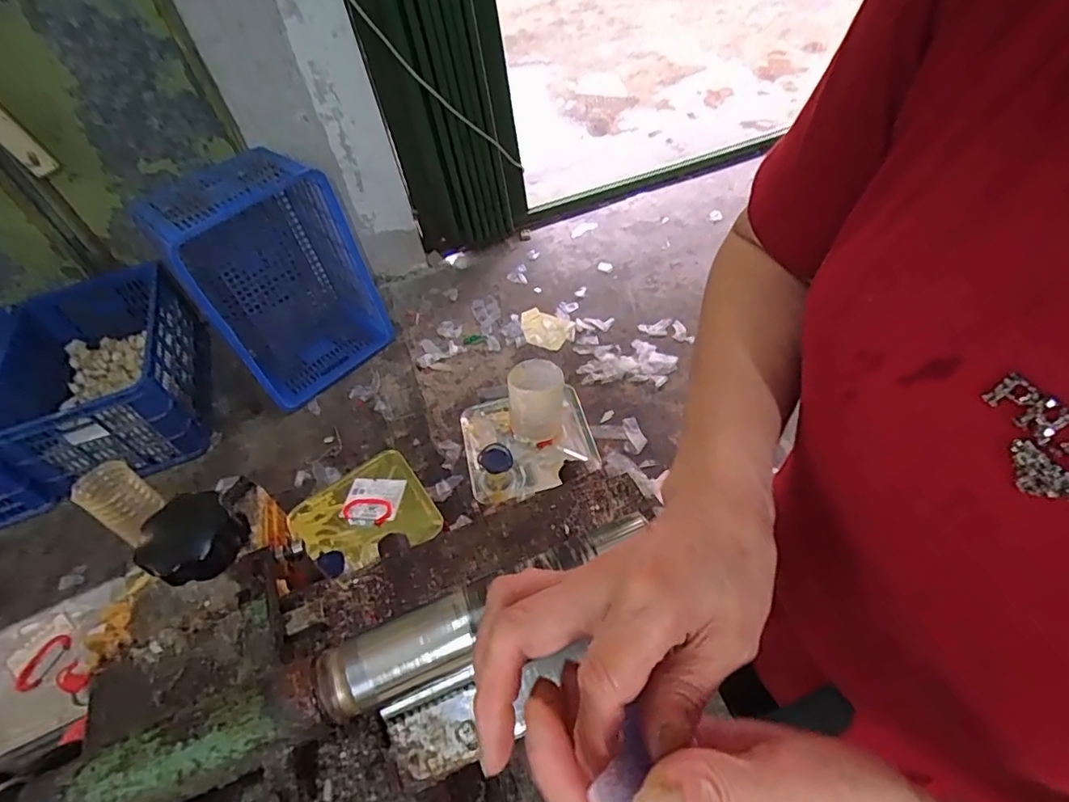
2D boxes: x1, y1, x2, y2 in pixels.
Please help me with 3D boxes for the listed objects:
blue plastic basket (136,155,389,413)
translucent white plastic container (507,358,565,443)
[{"bbox_3d":[-0.743,-0.365,1.613,0.443,0.593,0.334,-37,54,-24],"label":"blue plastic basket"},{"bbox_3d":[0.007,-0.001,1.064,0.099,0.123,0.109,-3,50,6],"label":"translucent white plastic container"}]

